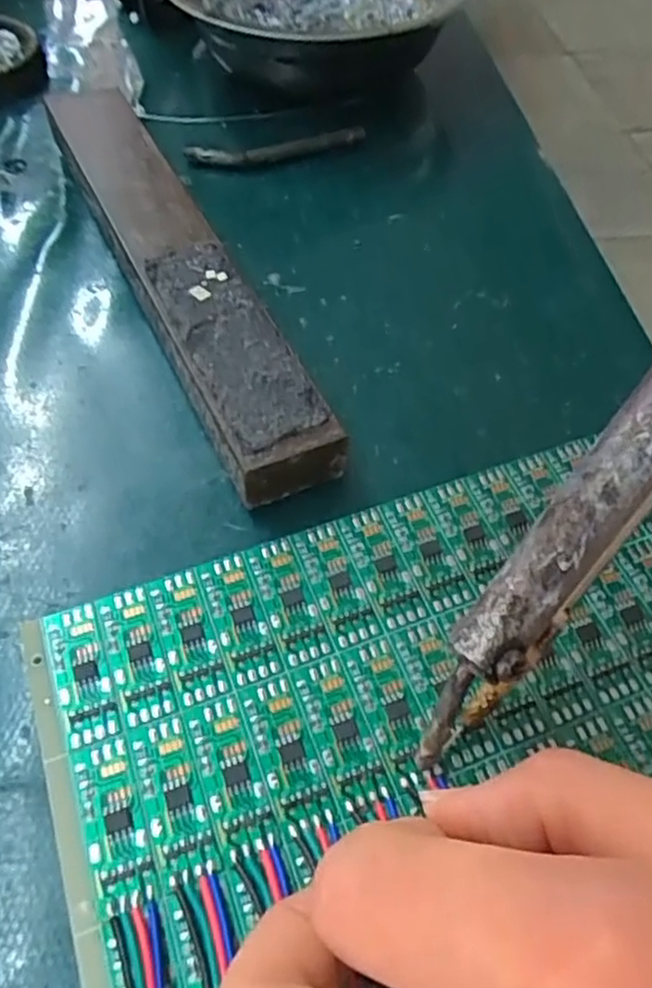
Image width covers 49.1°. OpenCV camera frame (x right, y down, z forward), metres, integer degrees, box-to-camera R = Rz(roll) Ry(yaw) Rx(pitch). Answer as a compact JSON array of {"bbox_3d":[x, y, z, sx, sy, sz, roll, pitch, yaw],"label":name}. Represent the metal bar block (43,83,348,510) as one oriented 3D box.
[{"bbox_3d":[-0.050,-0.074,0.226,0.031,0.021,0.193,-22,59,-16],"label":"metal bar block"}]

